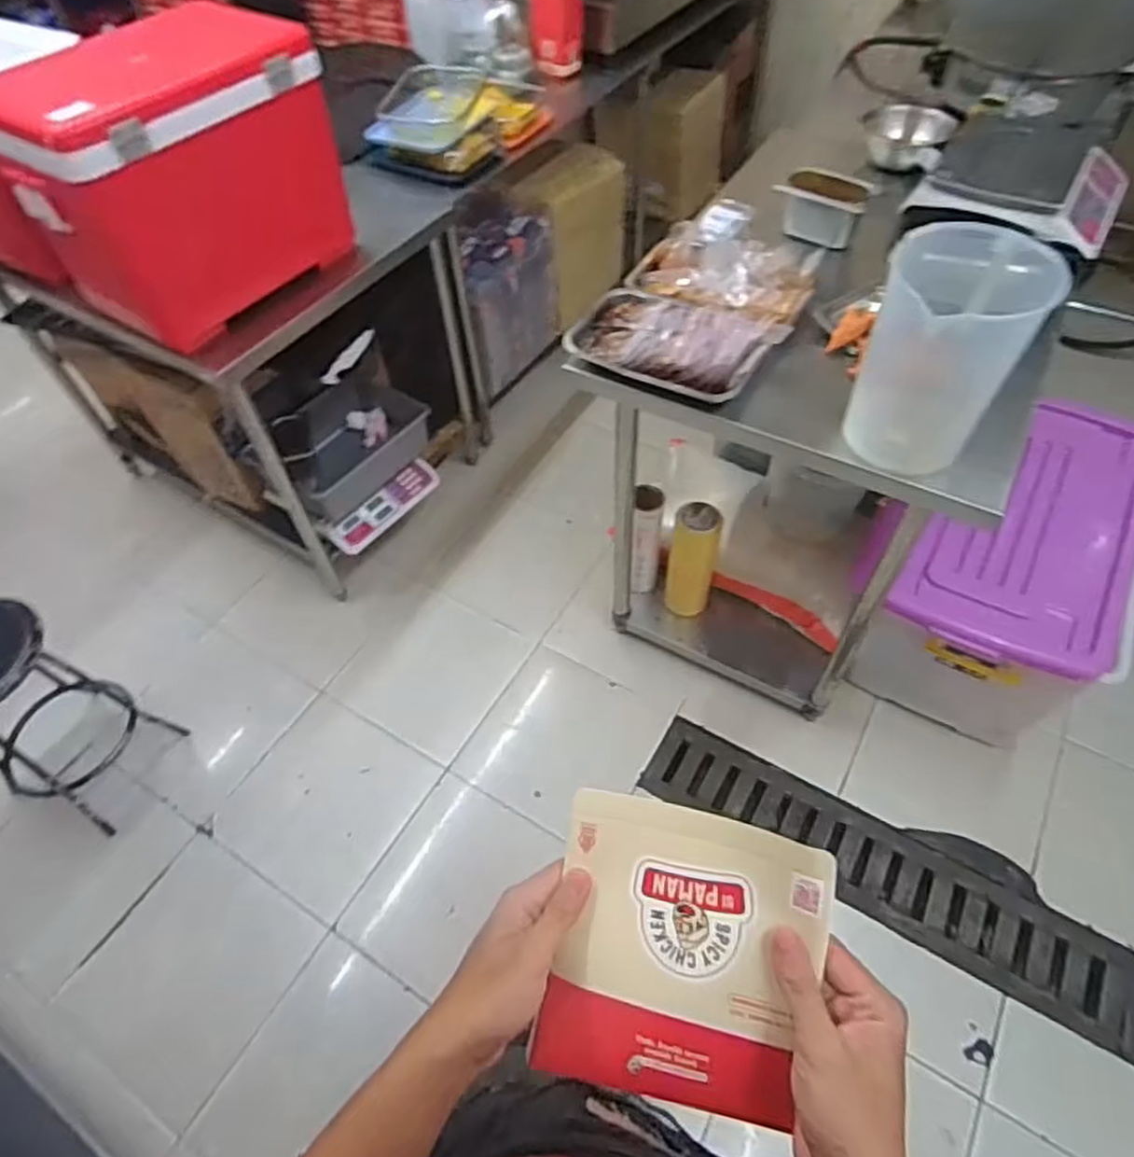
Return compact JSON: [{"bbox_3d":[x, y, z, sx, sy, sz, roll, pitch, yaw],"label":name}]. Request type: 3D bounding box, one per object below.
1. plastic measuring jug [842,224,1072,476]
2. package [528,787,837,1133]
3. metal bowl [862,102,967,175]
[{"bbox_3d":[0.514,-0.309,0.979,0.180,0.259,0.190,31,61,22],"label":"plastic measuring jug"},{"bbox_3d":[0.070,0.241,0.452,0.161,0.015,0.179,10,86,19],"label":"package"},{"bbox_3d":[0.706,-0.922,1.505,0.191,0.088,0.191,-1,54,2],"label":"metal bowl"}]

